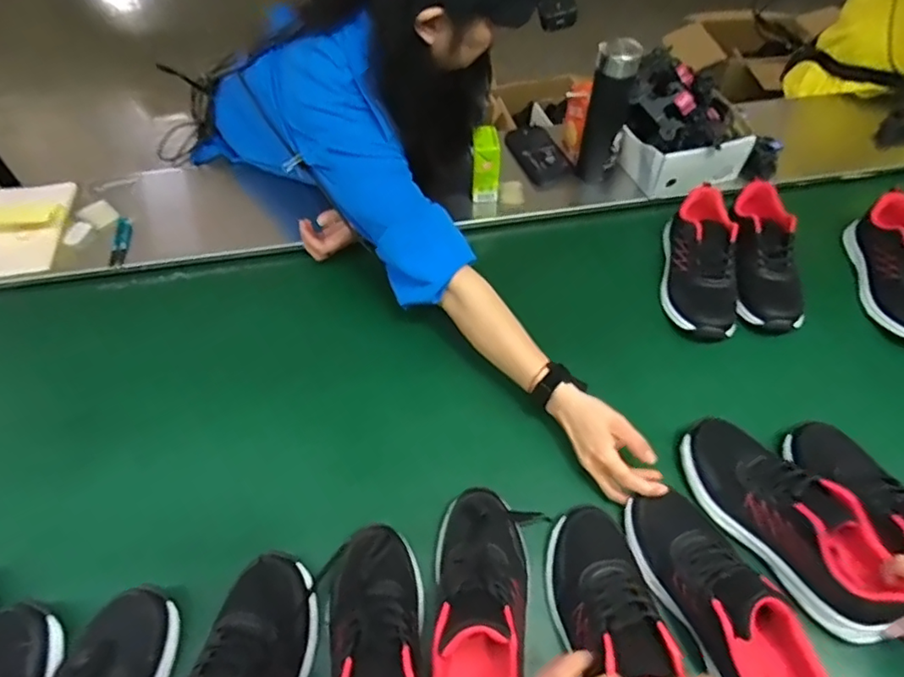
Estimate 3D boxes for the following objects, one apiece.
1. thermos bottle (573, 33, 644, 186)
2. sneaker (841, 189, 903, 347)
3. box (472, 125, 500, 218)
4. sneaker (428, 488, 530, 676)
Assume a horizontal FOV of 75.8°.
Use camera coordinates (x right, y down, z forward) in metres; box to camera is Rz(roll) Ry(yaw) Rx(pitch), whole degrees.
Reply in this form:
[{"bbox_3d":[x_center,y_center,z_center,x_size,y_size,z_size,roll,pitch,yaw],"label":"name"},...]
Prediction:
[{"bbox_3d":[0.254,-0.377,0.955,0.068,0.218,0.064,12,55,10],"label":"thermos bottle"},{"bbox_3d":[0.677,-0.105,0.873,0.100,0.093,0.250,8,54,7],"label":"sneaker"},{"bbox_3d":[0.056,-0.278,0.978,0.042,0.138,0.067,0,54,1],"label":"box"},{"bbox_3d":[0.032,0.270,0.571,0.093,0.081,0.257,3,54,3],"label":"sneaker"}]

